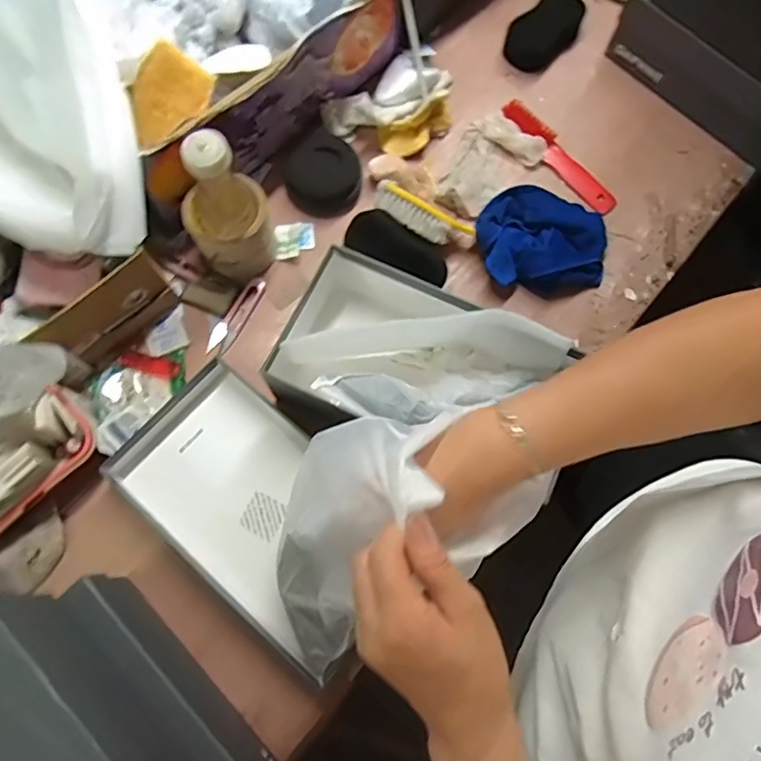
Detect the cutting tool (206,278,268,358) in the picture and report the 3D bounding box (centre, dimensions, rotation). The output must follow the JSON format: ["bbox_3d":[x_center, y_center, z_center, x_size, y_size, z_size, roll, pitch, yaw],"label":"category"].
[{"bbox_3d":[-0.163,-0.075,0.659,0.027,0.009,0.100,27,74,6],"label":"cutting tool"}]

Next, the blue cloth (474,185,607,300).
[{"bbox_3d":[0.189,-0.174,0.686,0.152,0.038,0.141,1,73,-2],"label":"blue cloth"}]

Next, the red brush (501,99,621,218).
[{"bbox_3d":[0.226,-0.283,0.732,0.033,0.021,0.184,-44,92,-13],"label":"red brush"}]

